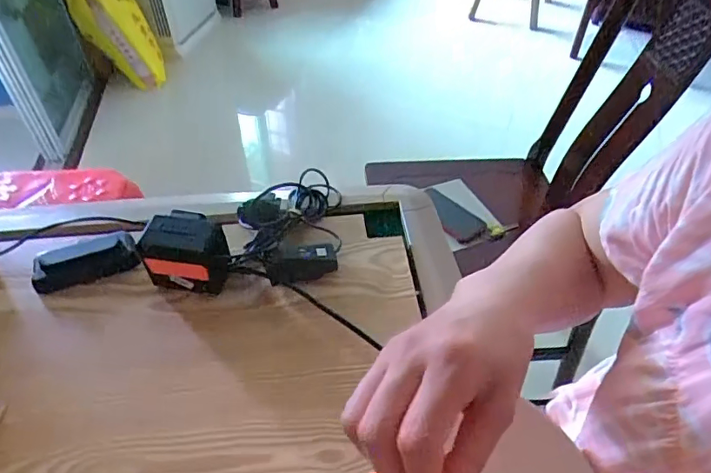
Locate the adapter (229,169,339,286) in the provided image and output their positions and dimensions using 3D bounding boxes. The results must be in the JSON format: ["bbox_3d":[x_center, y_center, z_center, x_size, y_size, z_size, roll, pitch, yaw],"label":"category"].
[{"bbox_3d":[-0.076,-0.023,0.607,0.120,0.046,0.172,-4,46,-3],"label":"adapter"}]

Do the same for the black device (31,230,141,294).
[{"bbox_3d":[-0.300,0.026,0.579,0.110,0.025,0.051,-15,47,-14],"label":"black device"}]

